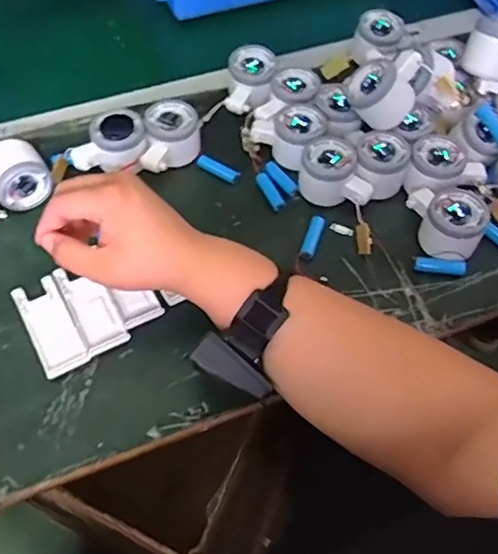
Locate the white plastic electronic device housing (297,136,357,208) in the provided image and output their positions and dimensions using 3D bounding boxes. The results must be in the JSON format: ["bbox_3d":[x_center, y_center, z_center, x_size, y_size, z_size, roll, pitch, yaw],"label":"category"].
[{"bbox_3d":[0.085,-0.116,0.621,0.060,0.047,0.062,10,57,6],"label":"white plastic electronic device housing"}]

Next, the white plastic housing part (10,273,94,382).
[{"bbox_3d":[-0.186,0.047,0.533,0.041,0.011,0.102,-27,61,-18],"label":"white plastic housing part"}]

